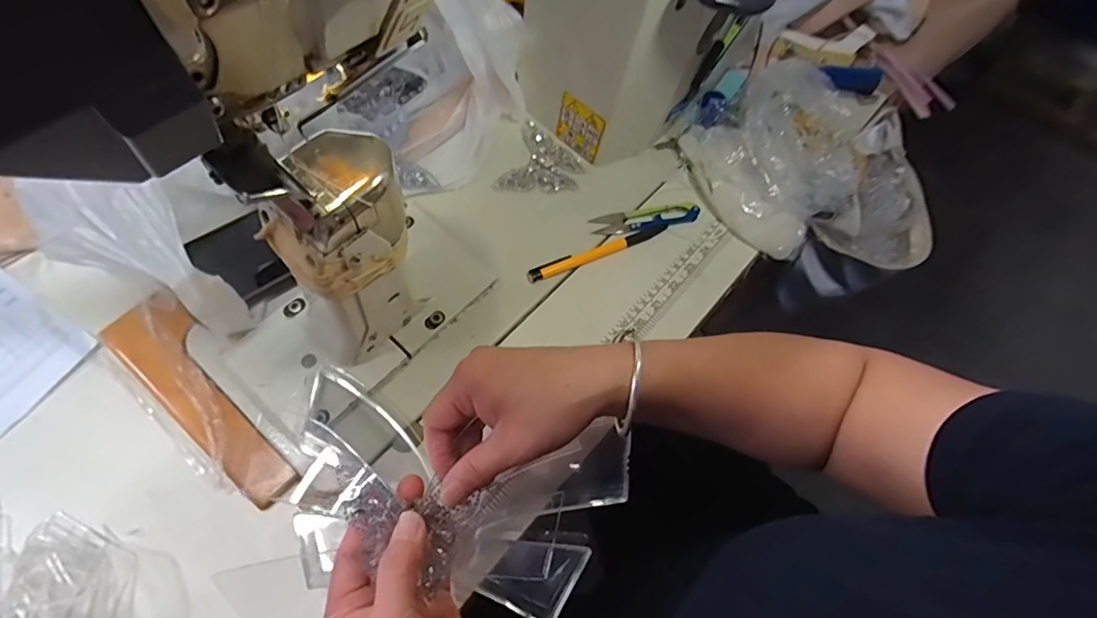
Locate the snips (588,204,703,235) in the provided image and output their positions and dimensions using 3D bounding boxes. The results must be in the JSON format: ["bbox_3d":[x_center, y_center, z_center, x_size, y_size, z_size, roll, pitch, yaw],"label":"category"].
[{"bbox_3d":[0.092,-0.086,0.499,0.100,0.009,0.027,-12,63,-10],"label":"snips"}]

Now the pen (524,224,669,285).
[{"bbox_3d":[0.046,-0.052,0.482,0.139,0.008,0.013,-20,65,-14],"label":"pen"}]

